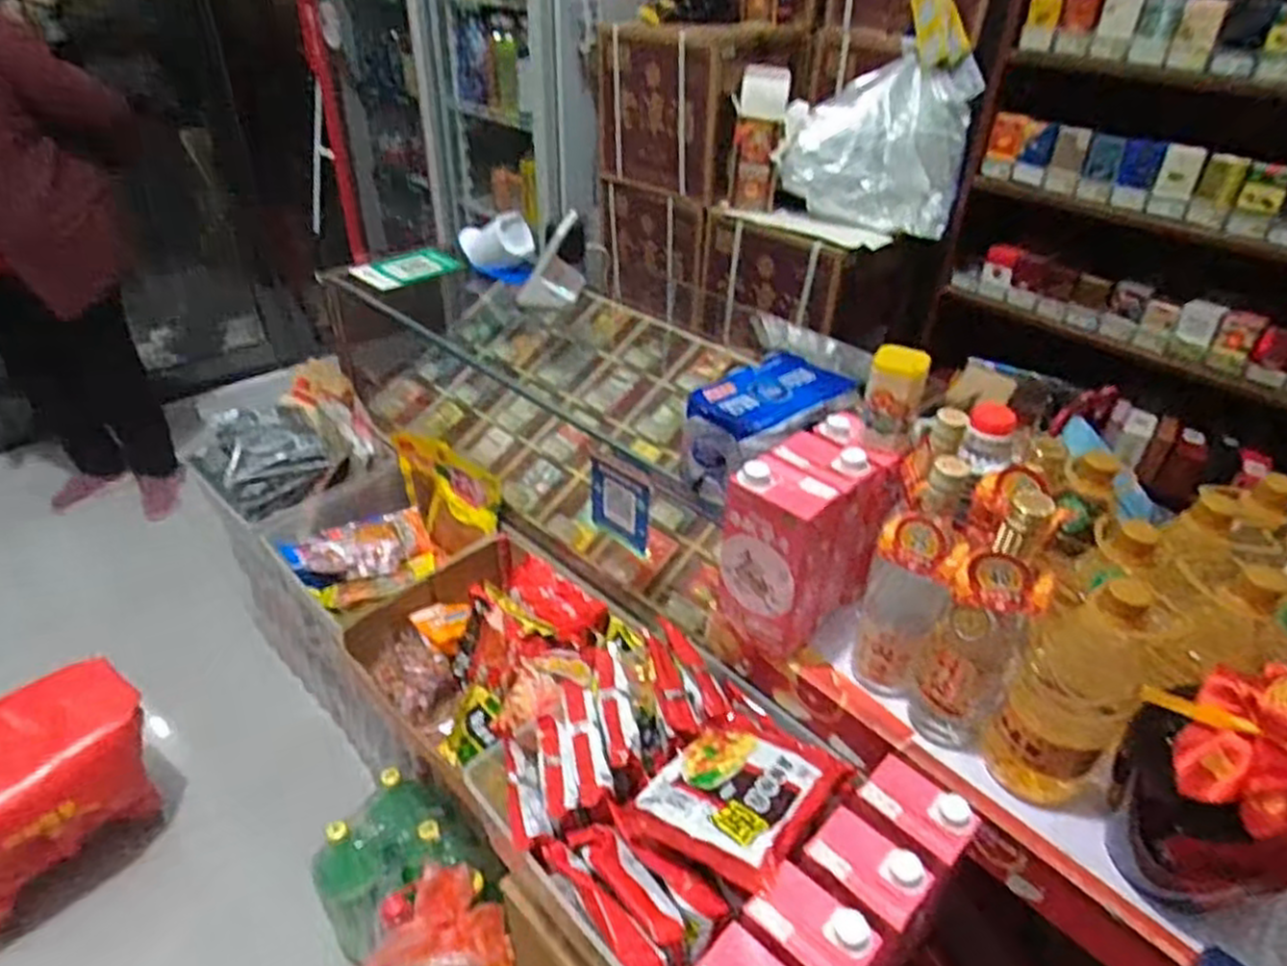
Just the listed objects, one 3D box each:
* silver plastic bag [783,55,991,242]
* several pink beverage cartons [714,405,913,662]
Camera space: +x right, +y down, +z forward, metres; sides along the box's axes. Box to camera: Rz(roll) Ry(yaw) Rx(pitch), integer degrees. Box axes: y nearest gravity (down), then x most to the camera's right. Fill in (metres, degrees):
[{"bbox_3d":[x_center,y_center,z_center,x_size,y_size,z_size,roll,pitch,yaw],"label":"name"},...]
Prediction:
[{"bbox_3d":[0.464,-0.672,1.526,0.294,0.293,0.199,28,38,28],"label":"silver plastic bag"},{"bbox_3d":[0.168,0.054,0.809,0.104,0.205,0.160,33,41,33],"label":"several pink beverage cartons"}]

